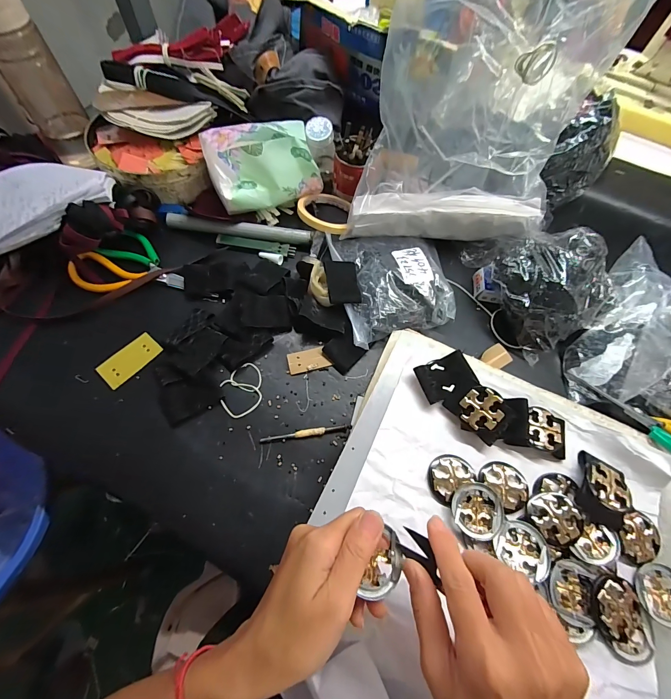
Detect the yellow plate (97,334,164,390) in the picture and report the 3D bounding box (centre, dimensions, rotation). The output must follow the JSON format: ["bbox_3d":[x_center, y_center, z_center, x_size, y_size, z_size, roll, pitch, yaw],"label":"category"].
[{"bbox_3d":[-0.239,0.012,0.388,0.034,0.005,0.066,40,66,8],"label":"yellow plate"}]

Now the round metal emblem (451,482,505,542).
[{"bbox_3d":[0.126,0.143,0.294,0.044,0.008,0.044,1,65,-3],"label":"round metal emblem"}]

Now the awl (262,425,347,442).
[{"bbox_3d":[-0.035,0.091,0.363,0.093,0.005,0.008,-6,65,-6],"label":"awl"}]

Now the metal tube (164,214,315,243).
[{"bbox_3d":[-0.136,-0.171,0.468,0.199,0.016,0.020,8,65,0],"label":"metal tube"}]

